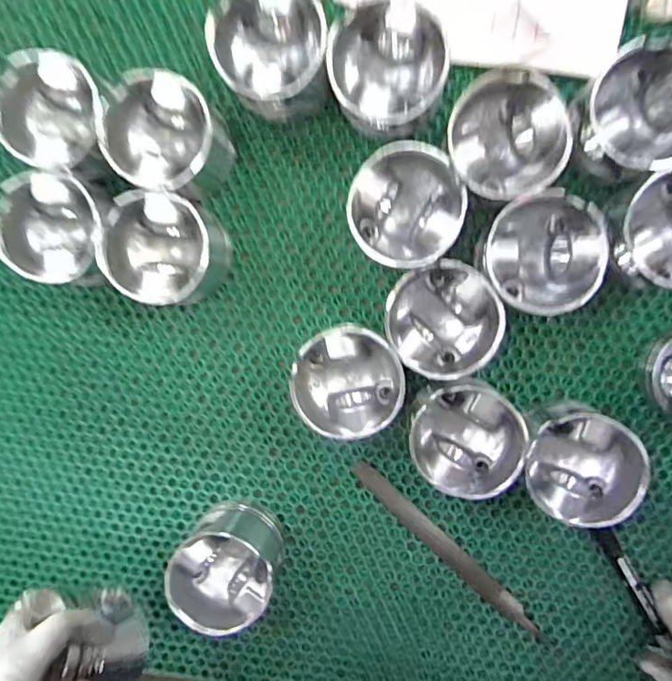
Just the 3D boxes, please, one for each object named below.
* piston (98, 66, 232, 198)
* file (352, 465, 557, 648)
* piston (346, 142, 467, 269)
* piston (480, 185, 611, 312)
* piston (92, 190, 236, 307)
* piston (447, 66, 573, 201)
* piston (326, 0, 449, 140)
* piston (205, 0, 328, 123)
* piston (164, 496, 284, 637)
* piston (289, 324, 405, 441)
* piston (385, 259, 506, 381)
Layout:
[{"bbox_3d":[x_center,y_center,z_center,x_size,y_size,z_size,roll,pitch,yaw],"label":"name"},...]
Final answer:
[{"bbox_3d":[-0.137,-0.168,0.447,0.088,0.074,0.091,1,96,6],"label":"piston"},{"bbox_3d":[0.104,0.194,0.488,0.228,0.007,0.020,42,98,0],"label":"file"},{"bbox_3d":[0.056,-0.104,0.435,0.084,0.071,0.089,1,96,6],"label":"piston"},{"bbox_3d":[0.158,-0.067,0.430,0.084,0.073,0.087,1,96,6],"label":"piston"},{"bbox_3d":[-0.140,-0.078,0.454,0.088,0.074,0.088,25,98,3],"label":"piston"},{"bbox_3d":[0.130,-0.156,0.423,0.085,0.069,0.084,1,96,6],"label":"piston"},{"bbox_3d":[0.042,-0.209,0.425,0.089,0.073,0.086,-3,96,6],"label":"piston"},{"bbox_3d":[-0.047,-0.231,0.432,0.085,0.075,0.090,1,96,6],"label":"piston"},{"bbox_3d":[-0.092,0.191,0.466,0.083,0.077,0.076,1,96,6],"label":"piston"},{"bbox_3d":[0.012,0.029,0.451,0.084,0.074,0.085,1,96,6],"label":"piston"},{"bbox_3d":[0.085,-0.017,0.440,0.088,0.072,0.092,1,96,6],"label":"piston"}]

